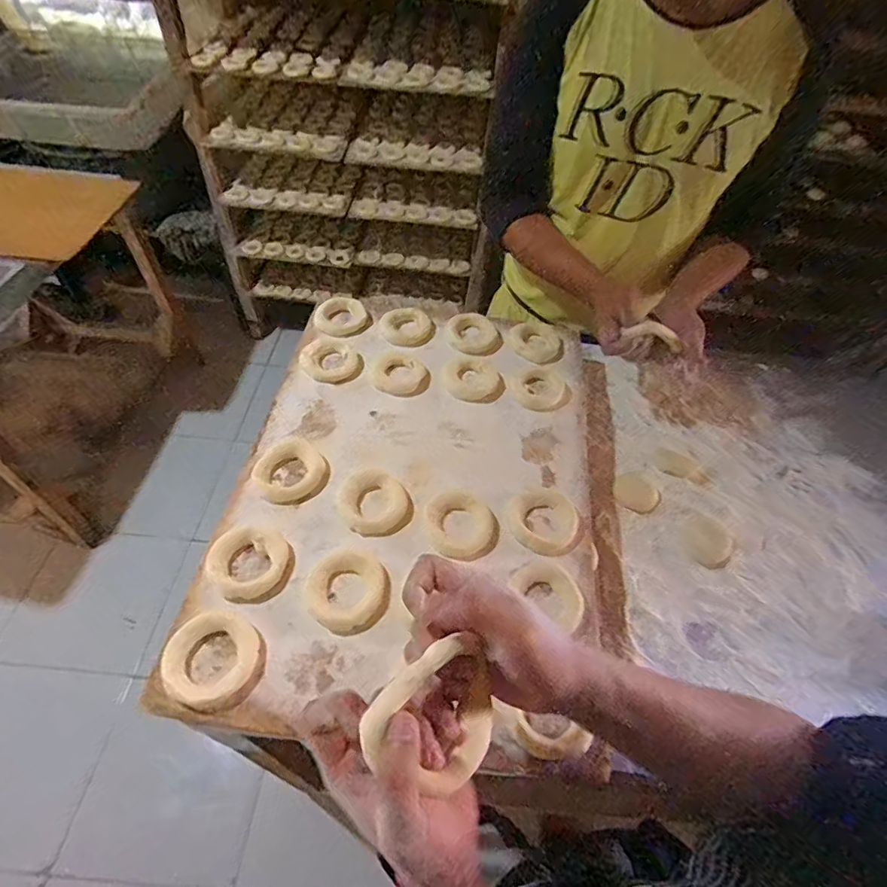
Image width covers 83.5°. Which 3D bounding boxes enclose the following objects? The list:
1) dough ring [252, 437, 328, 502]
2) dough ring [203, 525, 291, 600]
[{"bbox_3d":[-0.185,0.029,0.596,0.079,0.017,0.077,2,53,-3],"label":"dough ring"},{"bbox_3d":[-0.207,0.121,0.526,0.086,0.017,0.078,40,60,23],"label":"dough ring"}]

